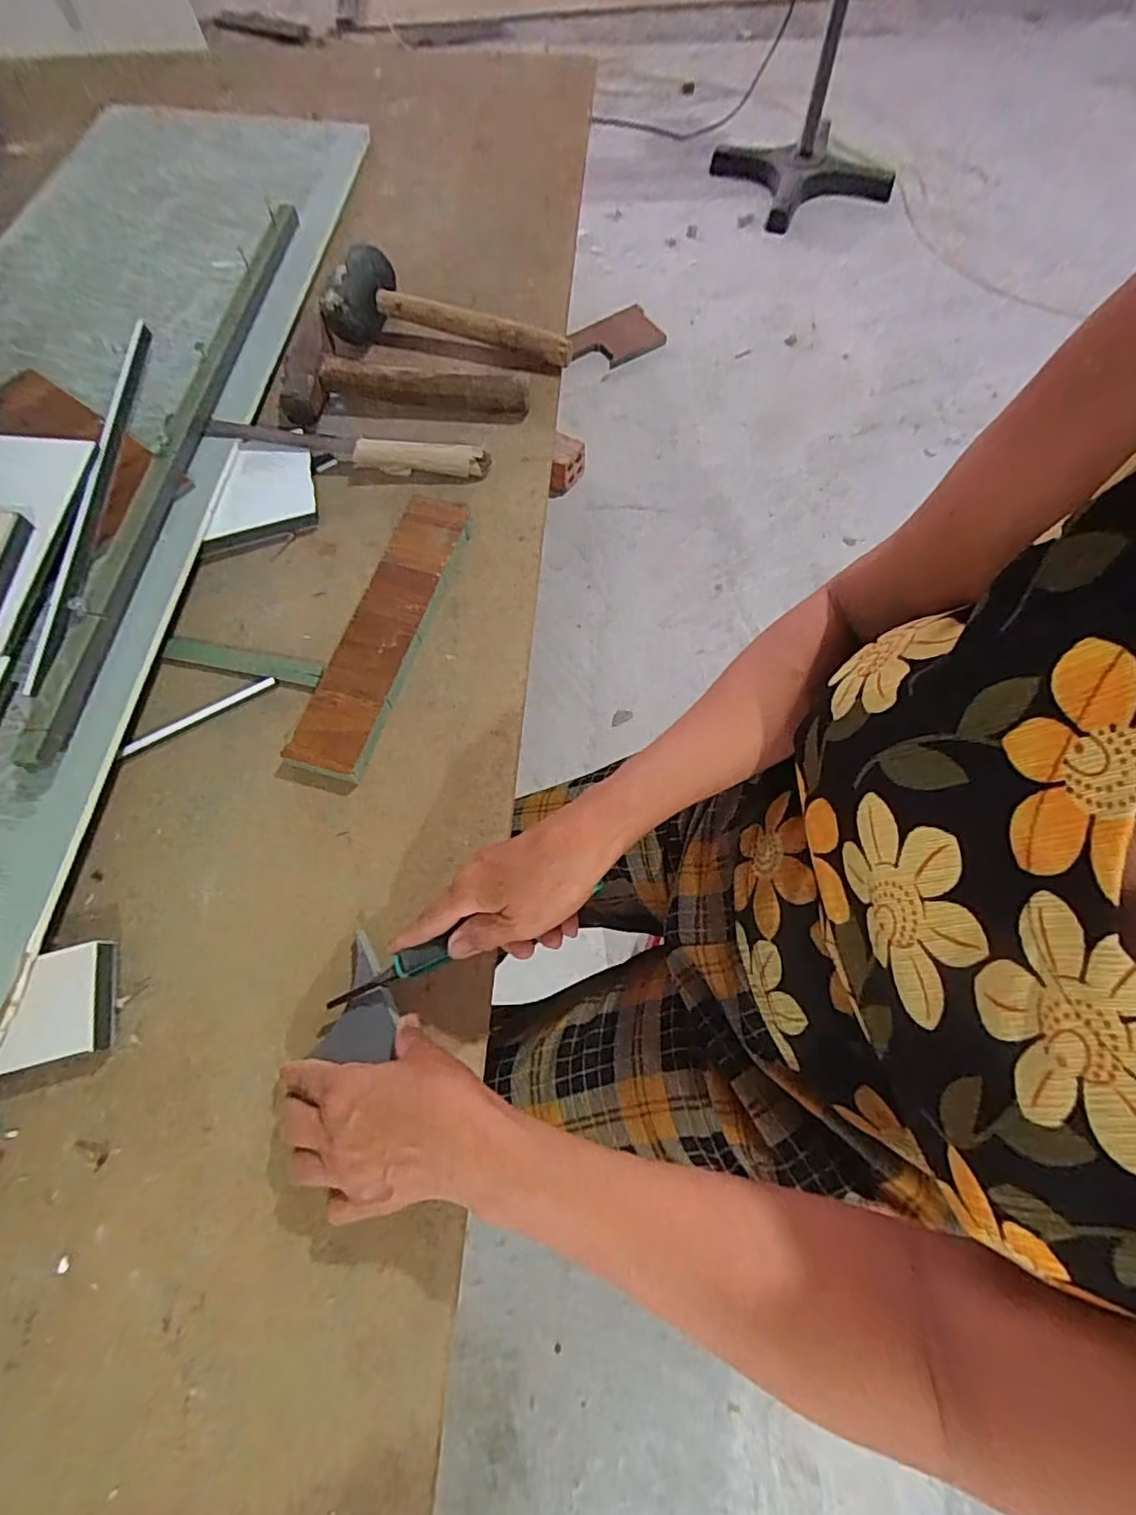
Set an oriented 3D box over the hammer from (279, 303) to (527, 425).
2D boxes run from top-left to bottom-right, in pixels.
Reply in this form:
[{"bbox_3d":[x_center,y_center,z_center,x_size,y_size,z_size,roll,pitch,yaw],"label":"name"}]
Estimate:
[{"bbox_3d":[-0.155,-0.373,0.595,0.225,0.032,0.111,8,67,2],"label":"hammer"}]

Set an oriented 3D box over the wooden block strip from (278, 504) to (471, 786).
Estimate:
[{"bbox_3d":[-0.151,-0.111,0.510,0.062,0.023,0.269,17,68,5],"label":"wooden block strip"}]

